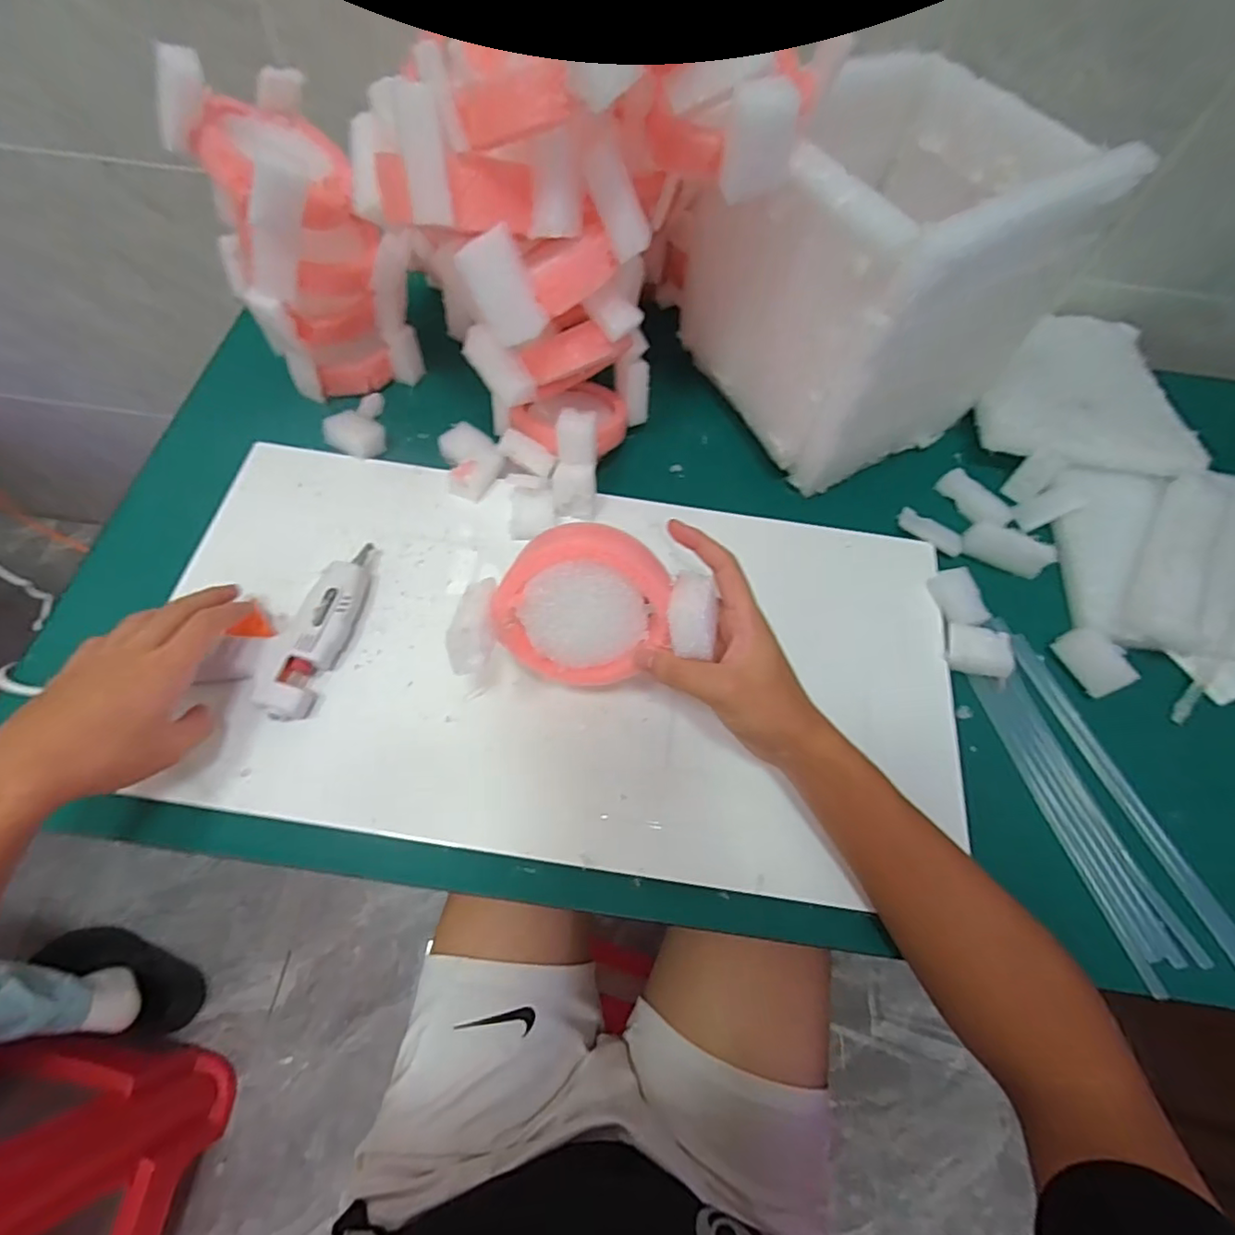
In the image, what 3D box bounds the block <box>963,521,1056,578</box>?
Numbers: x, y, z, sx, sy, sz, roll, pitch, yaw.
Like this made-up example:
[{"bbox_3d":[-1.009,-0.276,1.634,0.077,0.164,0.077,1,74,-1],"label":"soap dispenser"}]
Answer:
[{"bbox_3d":[0.331,-0.057,0.509,0.067,0.021,0.027,19,64,6],"label":"block"}]

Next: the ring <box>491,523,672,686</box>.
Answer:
[{"bbox_3d":[-0.020,-0.004,0.371,0.102,0.107,0.026,30,29,-14],"label":"ring"}]

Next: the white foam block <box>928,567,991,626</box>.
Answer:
[{"bbox_3d":[0.274,-0.017,0.481,0.028,0.012,0.049,-12,65,-9],"label":"white foam block"}]

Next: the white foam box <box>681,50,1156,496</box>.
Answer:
[{"bbox_3d":[0.198,-0.275,0.490,0.213,0.218,0.210,-28,69,-16],"label":"white foam box"}]

